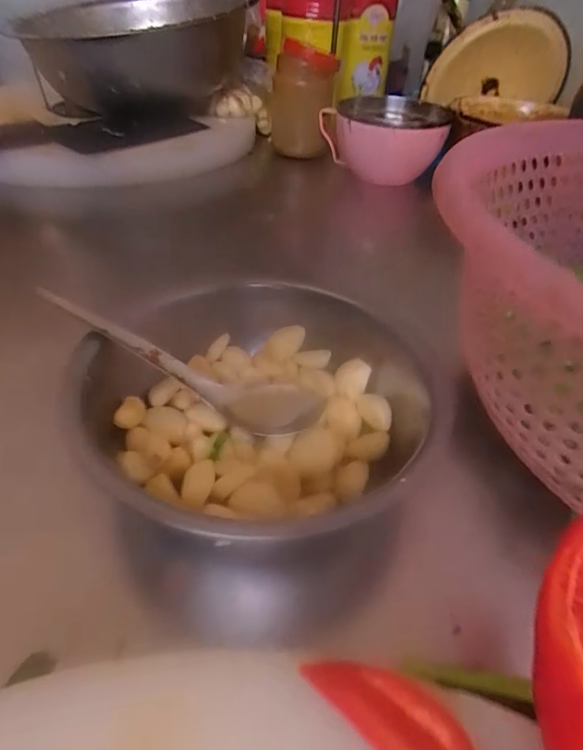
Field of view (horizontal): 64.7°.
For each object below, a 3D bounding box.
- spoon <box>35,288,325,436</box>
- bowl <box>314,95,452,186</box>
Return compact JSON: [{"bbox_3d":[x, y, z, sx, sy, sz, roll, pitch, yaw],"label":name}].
[{"bbox_3d":[-0.056,-0.002,0.254,0.160,0.021,0.029,25,36,-16],"label":"spoon"},{"bbox_3d":[0.123,-0.327,0.629,0.166,0.077,0.128,2,39,8],"label":"bowl"}]

